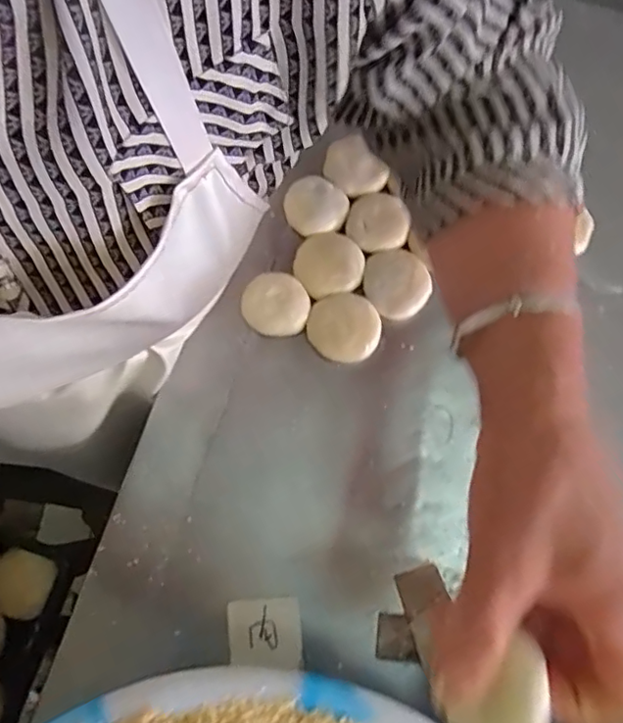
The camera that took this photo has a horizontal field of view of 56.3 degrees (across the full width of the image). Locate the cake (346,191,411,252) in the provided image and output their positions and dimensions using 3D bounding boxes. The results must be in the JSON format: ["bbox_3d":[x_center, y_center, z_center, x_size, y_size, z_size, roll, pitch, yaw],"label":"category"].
[{"bbox_3d":[0.056,-0.122,0.503,0.050,0.013,0.053,-10,77,-1],"label":"cake"}]

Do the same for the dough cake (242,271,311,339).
[{"bbox_3d":[-0.030,-0.048,0.493,0.056,0.027,0.051,0,77,1],"label":"dough cake"}]

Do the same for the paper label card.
[{"bbox_3d":[-0.036,0.208,0.444,0.054,0.004,0.049,-2,75,-4],"label":"paper label card"}]

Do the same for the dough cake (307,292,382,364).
[{"bbox_3d":[0.028,-0.028,0.490,0.058,0.021,0.058,0,77,1],"label":"dough cake"}]

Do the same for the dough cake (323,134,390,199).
[{"bbox_3d":[0.035,-0.171,0.514,0.041,0.015,0.056,-31,79,-6],"label":"dough cake"}]

